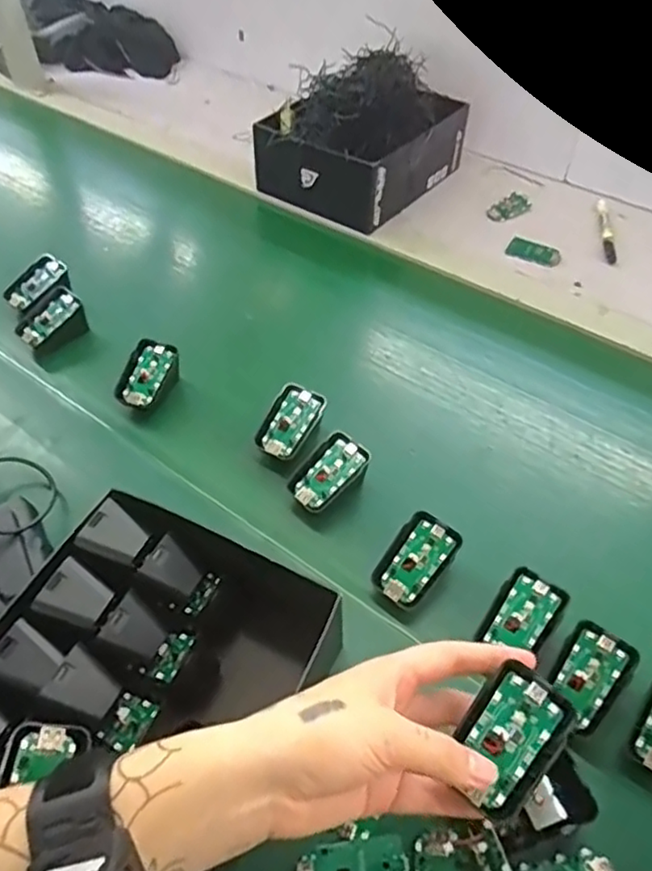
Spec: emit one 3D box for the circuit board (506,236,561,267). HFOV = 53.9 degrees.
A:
[{"bbox_3d":[0.252,-0.221,0.777,0.061,0.005,0.030,27,79,14],"label":"circuit board"}]

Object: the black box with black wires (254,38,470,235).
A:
[{"bbox_3d":[0.046,-0.403,0.842,0.190,0.150,0.251,29,56,23],"label":"black box with black wires"}]

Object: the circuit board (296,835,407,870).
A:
[{"bbox_3d":[0.015,0.251,0.373,0.062,0.005,0.030,-2,50,-2],"label":"circuit board"}]

